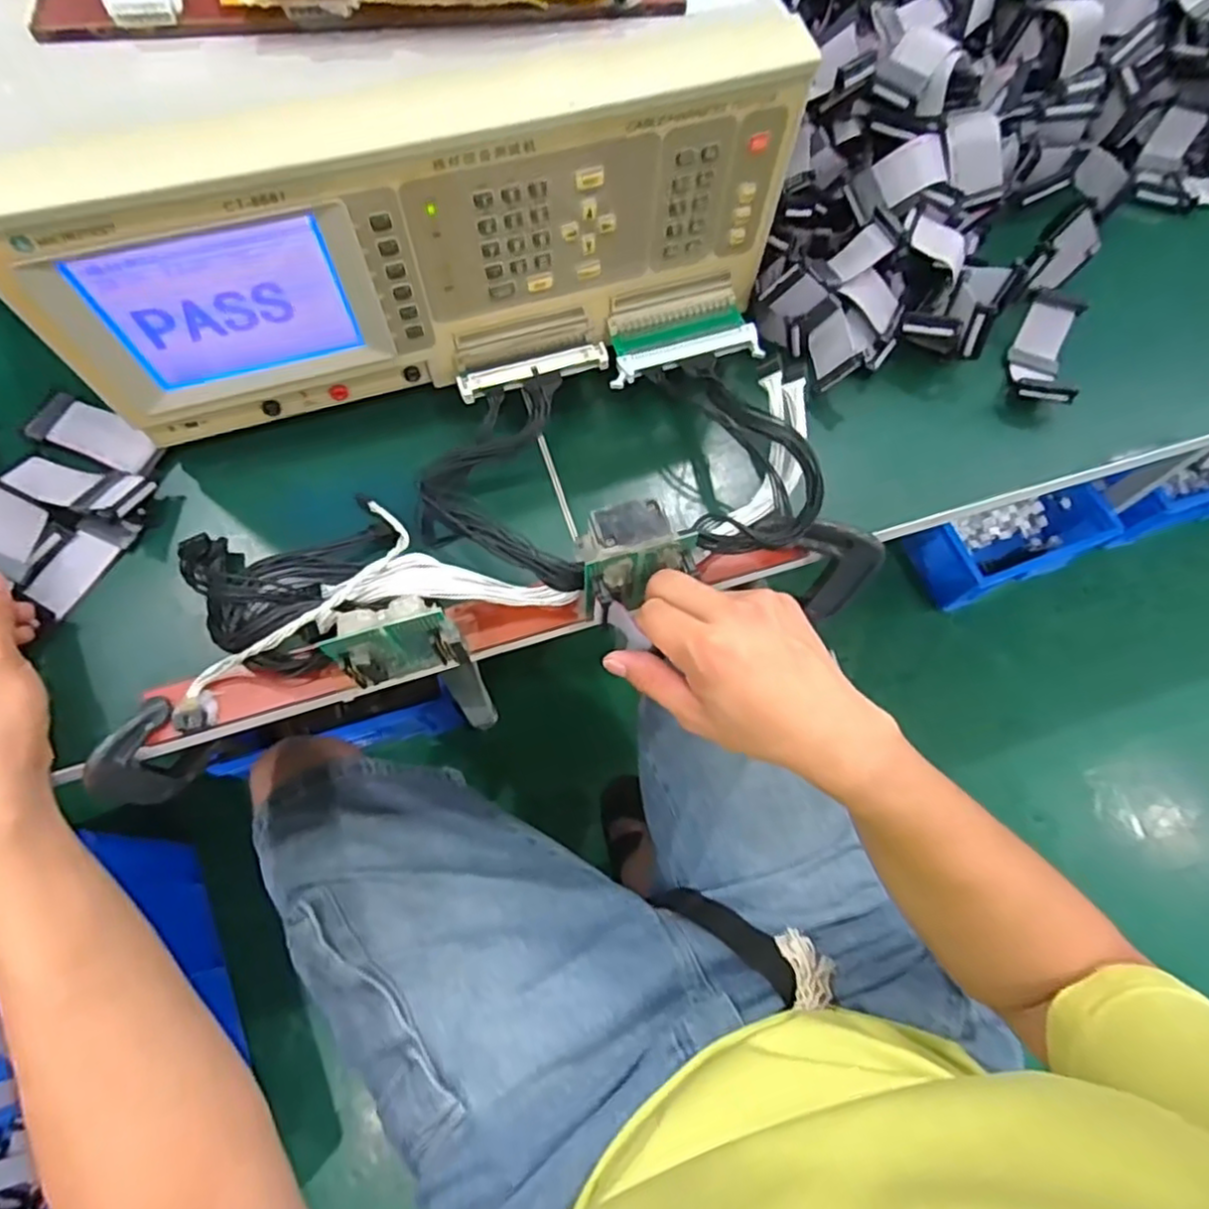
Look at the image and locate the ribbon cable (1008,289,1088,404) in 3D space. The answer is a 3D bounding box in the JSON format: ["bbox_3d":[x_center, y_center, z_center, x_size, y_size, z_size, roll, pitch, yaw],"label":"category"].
[{"bbox_3d":[0.323,-0.183,0.492,0.036,0.037,0.086,16,69,4],"label":"ribbon cable"}]

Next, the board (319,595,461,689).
[{"bbox_3d":[-0.112,0.024,0.372,0.063,0.072,0.026,-12,70,-7],"label":"board"}]

